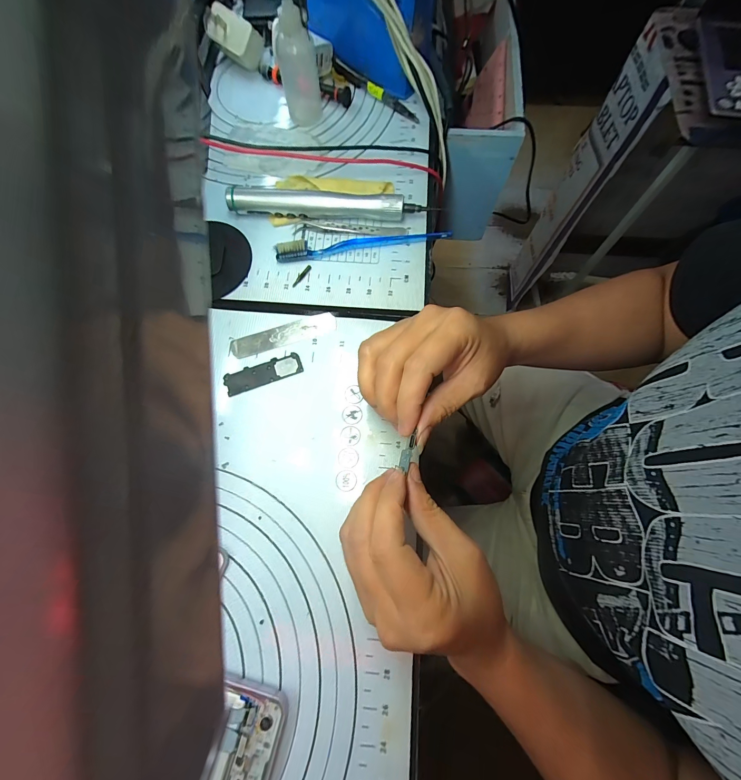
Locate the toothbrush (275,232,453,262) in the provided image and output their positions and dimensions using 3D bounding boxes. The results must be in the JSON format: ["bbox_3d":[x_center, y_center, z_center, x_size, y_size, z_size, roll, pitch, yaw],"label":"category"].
[{"bbox_3d":[-0.007,-0.143,0.319,0.167,0.012,0.014,-8,74,-4],"label":"toothbrush"}]

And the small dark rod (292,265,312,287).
[{"bbox_3d":[-0.067,-0.110,0.314,0.007,0.004,0.027,34,75,8],"label":"small dark rod"}]

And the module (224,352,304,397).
[{"bbox_3d":[-0.094,-0.015,0.286,0.067,0.004,0.020,-20,75,-7],"label":"module"}]

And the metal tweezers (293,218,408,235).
[{"bbox_3d":[-0.019,-0.163,0.326,0.110,0.007,0.014,1,73,-1],"label":"metal tweezers"}]

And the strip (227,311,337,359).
[{"bbox_3d":[-0.079,-0.051,0.297,0.095,0.004,0.021,-18,74,-7],"label":"strip"}]

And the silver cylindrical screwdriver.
[{"bbox_3d":[-0.038,-0.181,0.323,0.199,0.024,0.021,3,73,0],"label":"silver cylindrical screwdriver"}]

